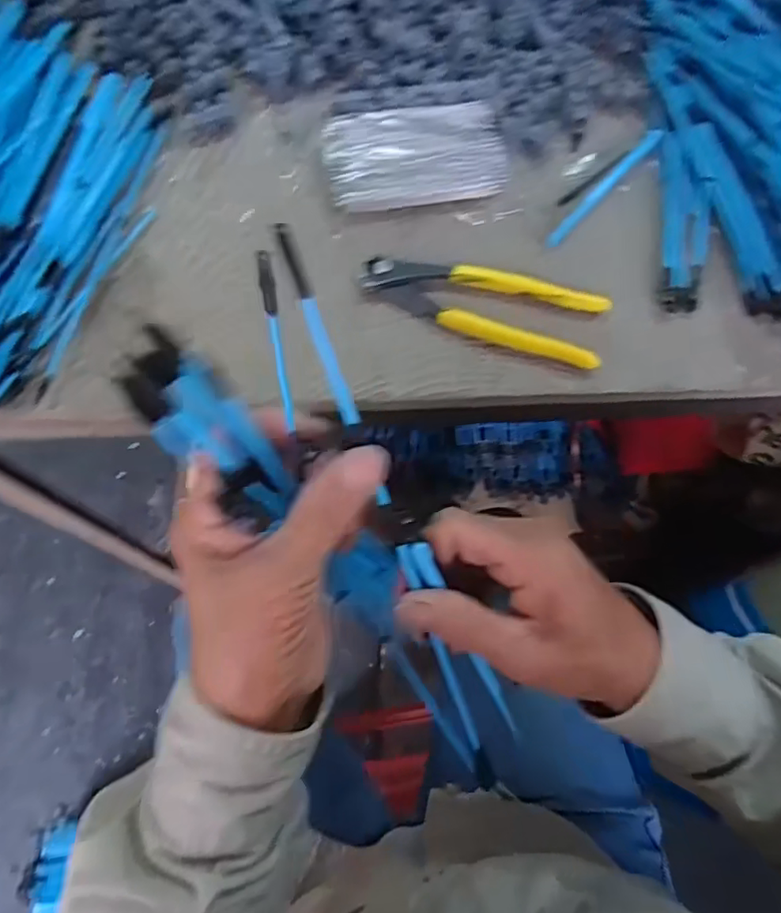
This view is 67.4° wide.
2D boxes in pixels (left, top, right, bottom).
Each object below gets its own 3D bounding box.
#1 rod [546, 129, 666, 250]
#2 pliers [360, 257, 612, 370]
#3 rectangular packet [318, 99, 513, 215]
[{"bbox_3d":[0.157,-0.200,0.432,0.014,0.011,0.137,40,73,13],"label":"rod"},{"bbox_3d":[0.061,-0.099,0.389,0.161,0.012,0.055,13,69,3],"label":"pliers"},{"bbox_3d":[0.017,-0.228,0.441,0.129,0.021,0.082,-6,69,-4],"label":"rectangular packet"}]

